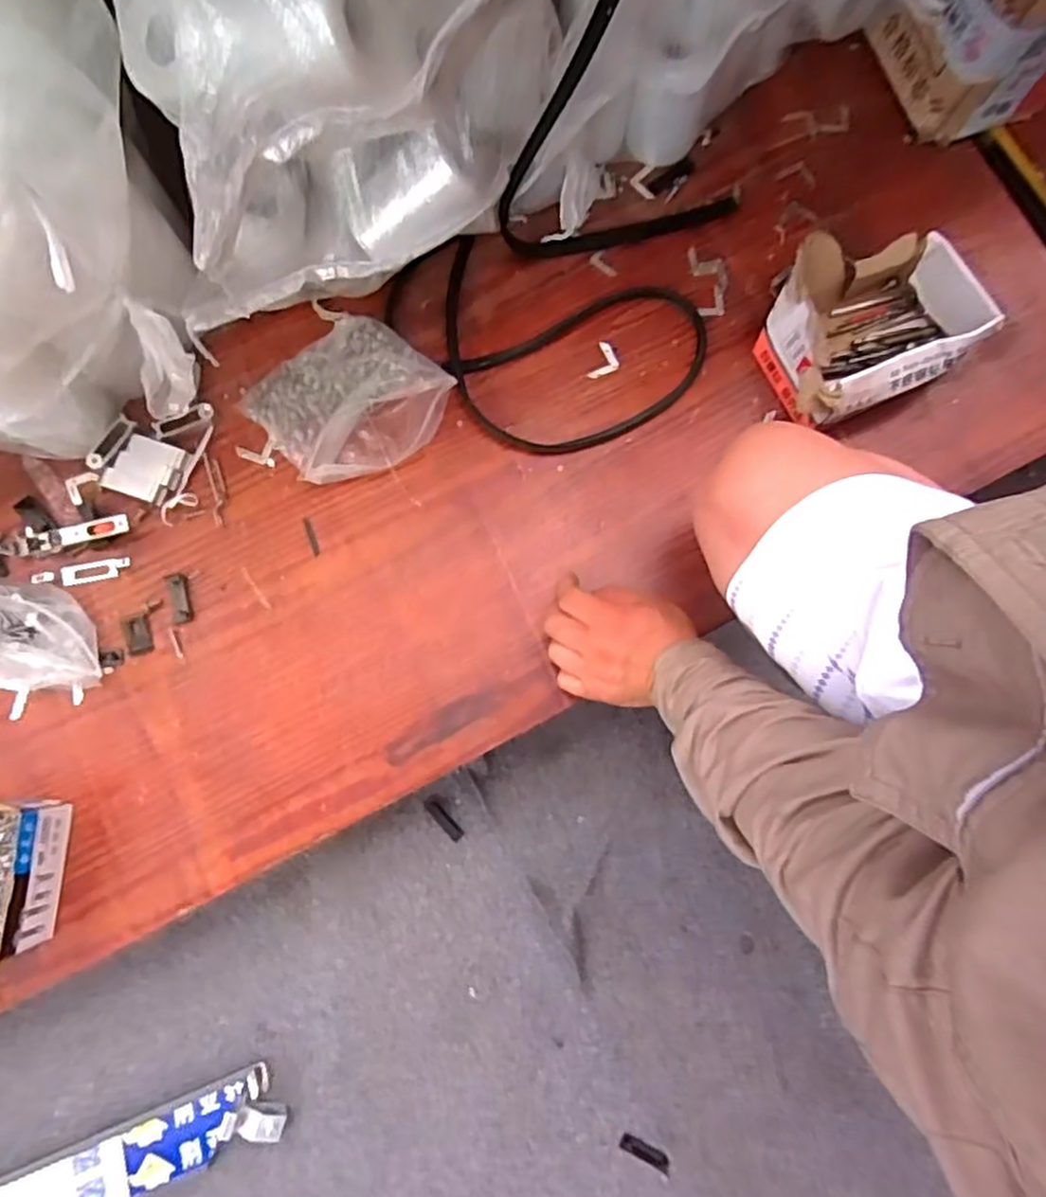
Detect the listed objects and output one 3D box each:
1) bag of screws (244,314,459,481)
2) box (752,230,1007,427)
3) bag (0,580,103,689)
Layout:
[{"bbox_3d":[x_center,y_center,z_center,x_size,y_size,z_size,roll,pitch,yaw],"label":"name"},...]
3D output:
[{"bbox_3d":[-0.155,-0.177,0.641,0.157,0.047,0.138,-38,84,-8],"label":"bag of screws"},{"bbox_3d":[0.296,-0.246,0.639,0.171,0.073,0.153,-23,81,-4],"label":"box"},{"bbox_3d":[-0.421,0.024,0.574,0.156,0.102,0.084,10,81,1],"label":"bag"}]

